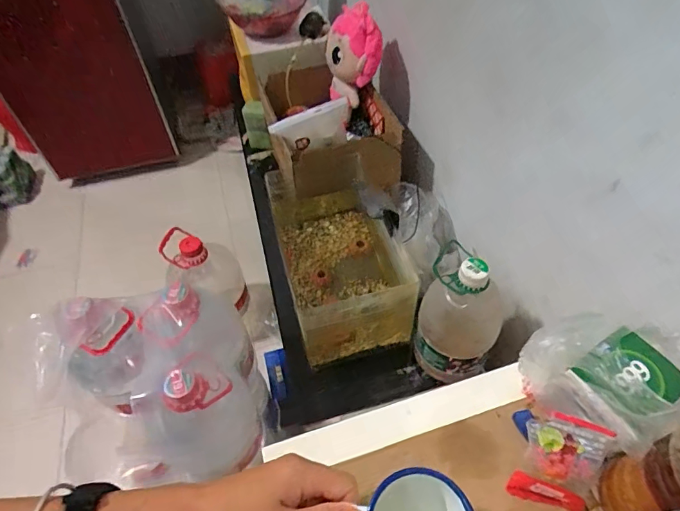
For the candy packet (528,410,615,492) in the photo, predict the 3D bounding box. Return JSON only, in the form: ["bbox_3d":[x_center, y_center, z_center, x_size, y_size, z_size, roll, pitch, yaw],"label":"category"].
[{"bbox_3d":[0.204,0.176,0.392,0.064,0.016,0.061,11,92,16],"label":"candy packet"}]

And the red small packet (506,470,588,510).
[{"bbox_3d":[0.196,0.221,0.403,0.071,0.033,0.016,15,53,13],"label":"red small packet"}]

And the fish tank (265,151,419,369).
[{"bbox_3d":[-0.007,-0.011,1.017,0.242,0.204,0.430,-13,52,-8],"label":"fish tank"}]

